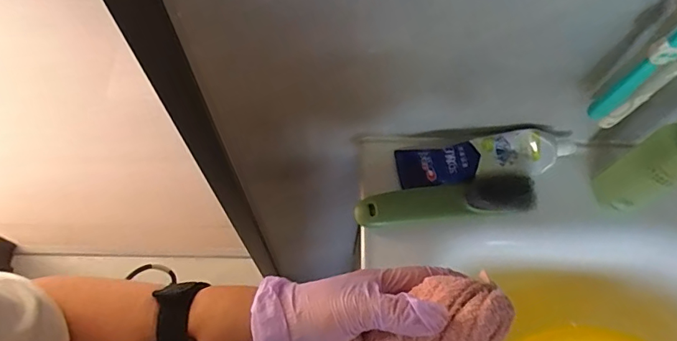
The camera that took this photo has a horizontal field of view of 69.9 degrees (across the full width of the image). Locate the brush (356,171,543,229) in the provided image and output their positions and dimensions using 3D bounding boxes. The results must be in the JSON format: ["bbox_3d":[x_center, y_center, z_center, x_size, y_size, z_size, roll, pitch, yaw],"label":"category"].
[{"bbox_3d":[0.100,0.028,0.452,0.162,0.025,0.036,-5,67,-4],"label":"brush"}]

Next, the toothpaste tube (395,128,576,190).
[{"bbox_3d":[0.147,-0.009,0.476,0.175,0.041,0.046,-5,67,-4],"label":"toothpaste tube"}]

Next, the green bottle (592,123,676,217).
[{"bbox_3d":[0.269,-0.001,0.406,0.046,0.129,0.044,1,66,-2],"label":"green bottle"}]

